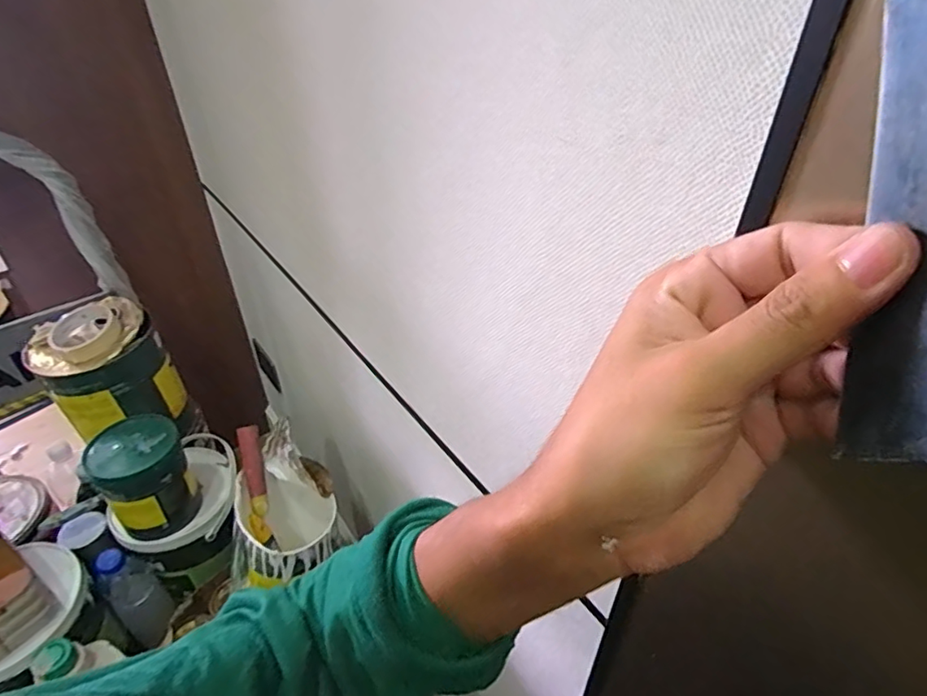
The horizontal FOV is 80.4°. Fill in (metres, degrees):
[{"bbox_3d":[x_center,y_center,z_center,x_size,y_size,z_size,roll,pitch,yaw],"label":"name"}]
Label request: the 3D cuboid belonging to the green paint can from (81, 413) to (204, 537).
[{"bbox_3d":[-0.416,0.170,0.720,0.109,0.129,0.099,-12,40,-14],"label":"green paint can"}]

